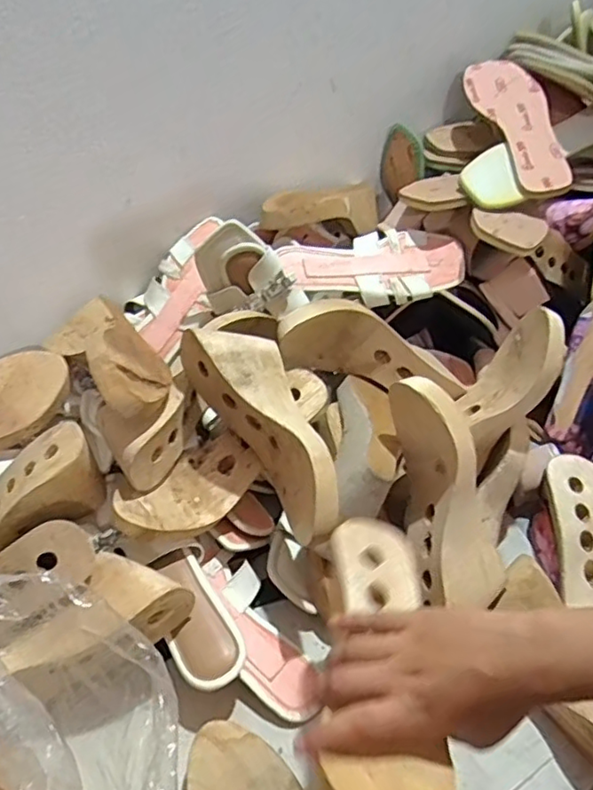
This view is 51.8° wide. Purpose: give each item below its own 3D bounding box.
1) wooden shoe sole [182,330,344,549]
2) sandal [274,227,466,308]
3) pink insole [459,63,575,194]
[{"bbox_3d":[-0.019,0.028,0.556,0.079,0.079,0.219,-24,68,-25],"label":"wooden shoe sole"},{"bbox_3d":[0.091,-0.147,0.737,0.223,0.050,0.086,-5,76,-11],"label":"sandal"},{"bbox_3d":[0.277,-0.338,0.754,0.076,0.012,0.237,-18,63,2],"label":"pink insole"}]

